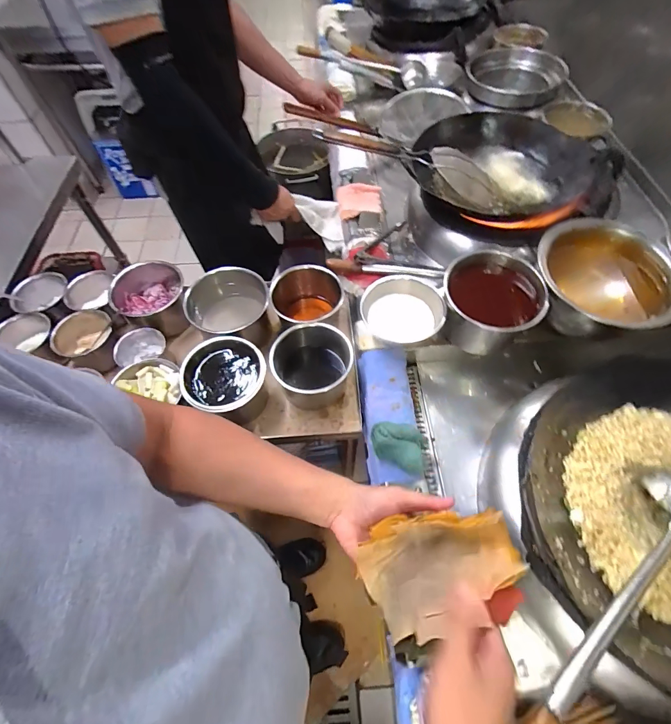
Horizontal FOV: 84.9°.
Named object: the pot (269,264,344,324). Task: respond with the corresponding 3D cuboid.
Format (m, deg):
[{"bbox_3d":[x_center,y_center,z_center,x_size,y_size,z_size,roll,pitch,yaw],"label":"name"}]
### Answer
[{"bbox_3d":[-0.060,-0.117,0.833,0.155,0.133,0.153,0,60,1],"label":"pot"}]

